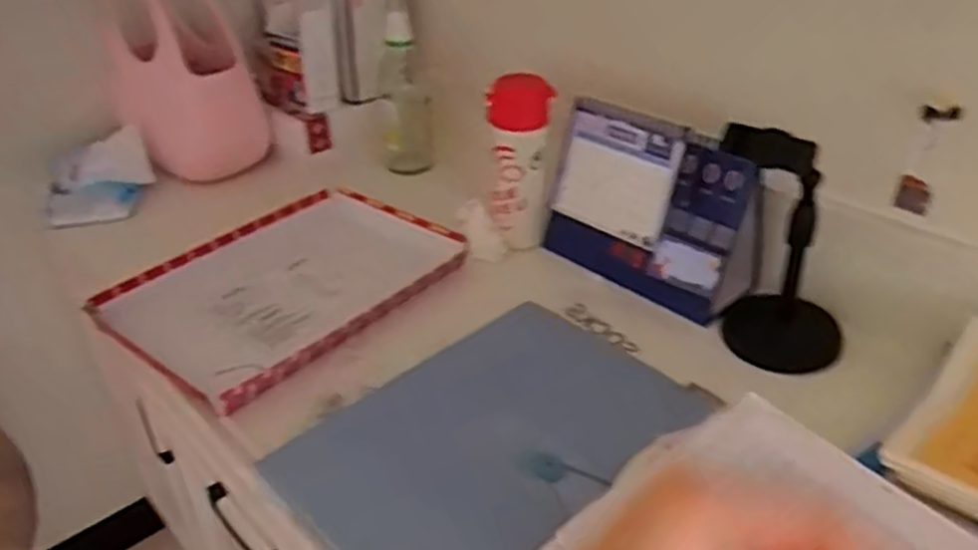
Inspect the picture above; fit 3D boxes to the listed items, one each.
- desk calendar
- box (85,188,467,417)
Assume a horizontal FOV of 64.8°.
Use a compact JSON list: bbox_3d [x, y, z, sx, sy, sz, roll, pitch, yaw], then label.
[{"bbox_3d":[0.168,-0.072,0.820,0.218,0.174,0.089,26,42,36],"label":"desk calendar"},{"bbox_3d":[-0.218,0.009,0.843,0.244,0.037,0.339,25,42,35],"label":"box"}]

